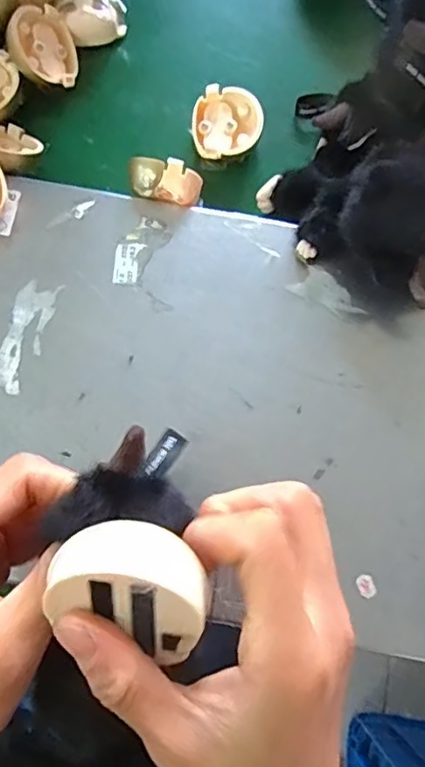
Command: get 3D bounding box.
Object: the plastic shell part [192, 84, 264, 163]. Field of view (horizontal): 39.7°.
[{"bbox_3d":[0.010,-0.175,0.405,0.045,0.025,0.049,0,77,-1],"label":"plastic shell part"}]

